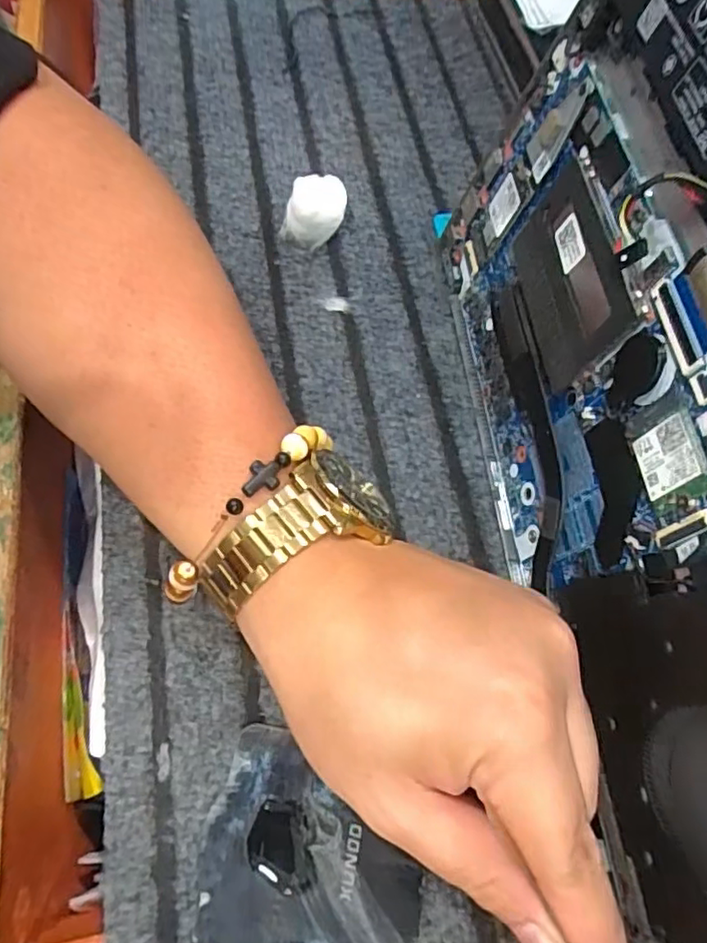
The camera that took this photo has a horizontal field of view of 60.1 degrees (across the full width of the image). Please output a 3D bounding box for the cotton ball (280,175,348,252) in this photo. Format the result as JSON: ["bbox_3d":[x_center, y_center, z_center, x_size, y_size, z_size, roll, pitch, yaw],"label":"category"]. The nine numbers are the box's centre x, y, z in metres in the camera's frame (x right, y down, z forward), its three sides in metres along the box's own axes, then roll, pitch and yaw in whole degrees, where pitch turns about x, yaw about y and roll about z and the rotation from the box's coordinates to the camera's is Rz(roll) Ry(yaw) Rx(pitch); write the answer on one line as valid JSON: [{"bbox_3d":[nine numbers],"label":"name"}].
[{"bbox_3d":[-0.021,-0.145,0.344,0.030,0.025,0.037,18,62,2],"label":"cotton ball"}]

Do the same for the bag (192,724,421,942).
[{"bbox_3d":[-0.013,0.138,0.216,0.076,0.004,0.076,11,62,-2],"label":"bag"}]

